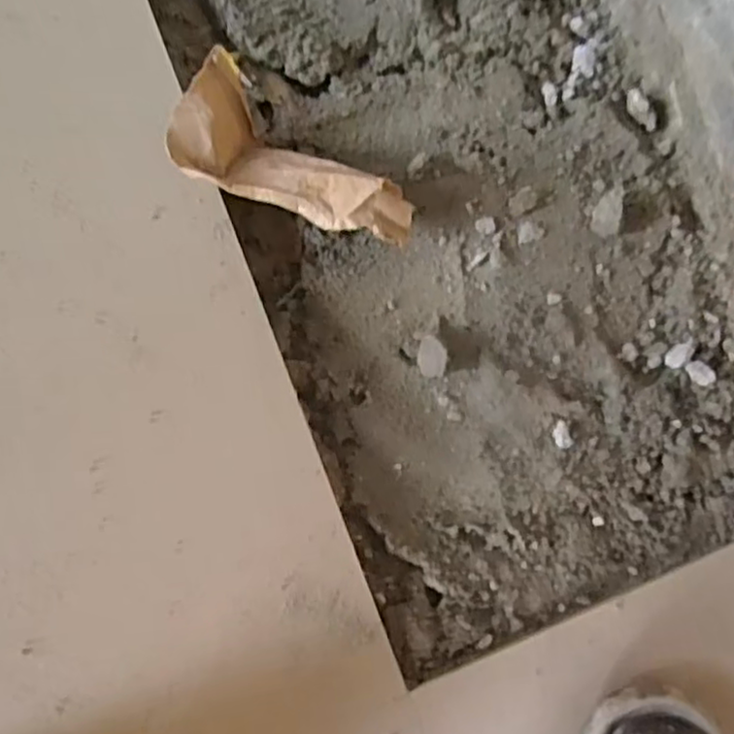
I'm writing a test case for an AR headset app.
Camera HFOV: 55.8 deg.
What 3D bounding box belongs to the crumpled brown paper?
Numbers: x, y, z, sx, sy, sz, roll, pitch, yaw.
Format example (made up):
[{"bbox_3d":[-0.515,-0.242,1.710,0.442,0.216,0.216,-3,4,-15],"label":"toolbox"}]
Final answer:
[{"bbox_3d":[-0.051,-0.131,0.478,0.174,0.073,0.072,31,82,-3],"label":"crumpled brown paper"}]

